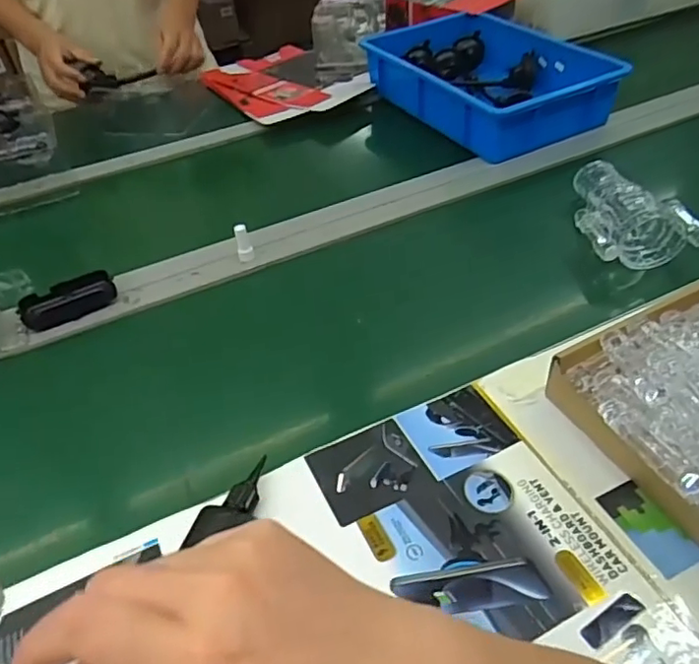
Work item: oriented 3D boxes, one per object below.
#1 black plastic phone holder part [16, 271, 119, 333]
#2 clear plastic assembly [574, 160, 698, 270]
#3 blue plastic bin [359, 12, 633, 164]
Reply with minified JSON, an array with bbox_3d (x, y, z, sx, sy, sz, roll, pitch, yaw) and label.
[{"bbox_3d":[-0.344,-0.040,0.719,0.106,0.028,0.056,-24,47,-19],"label":"black plastic phone holder part"},{"bbox_3d":[0.352,-0.160,0.755,0.121,0.057,0.193,-4,44,1],"label":"clear plastic assembly"},{"bbox_3d":[0.239,-0.450,1.032,0.277,0.083,0.390,-23,47,-18],"label":"blue plastic bin"}]

